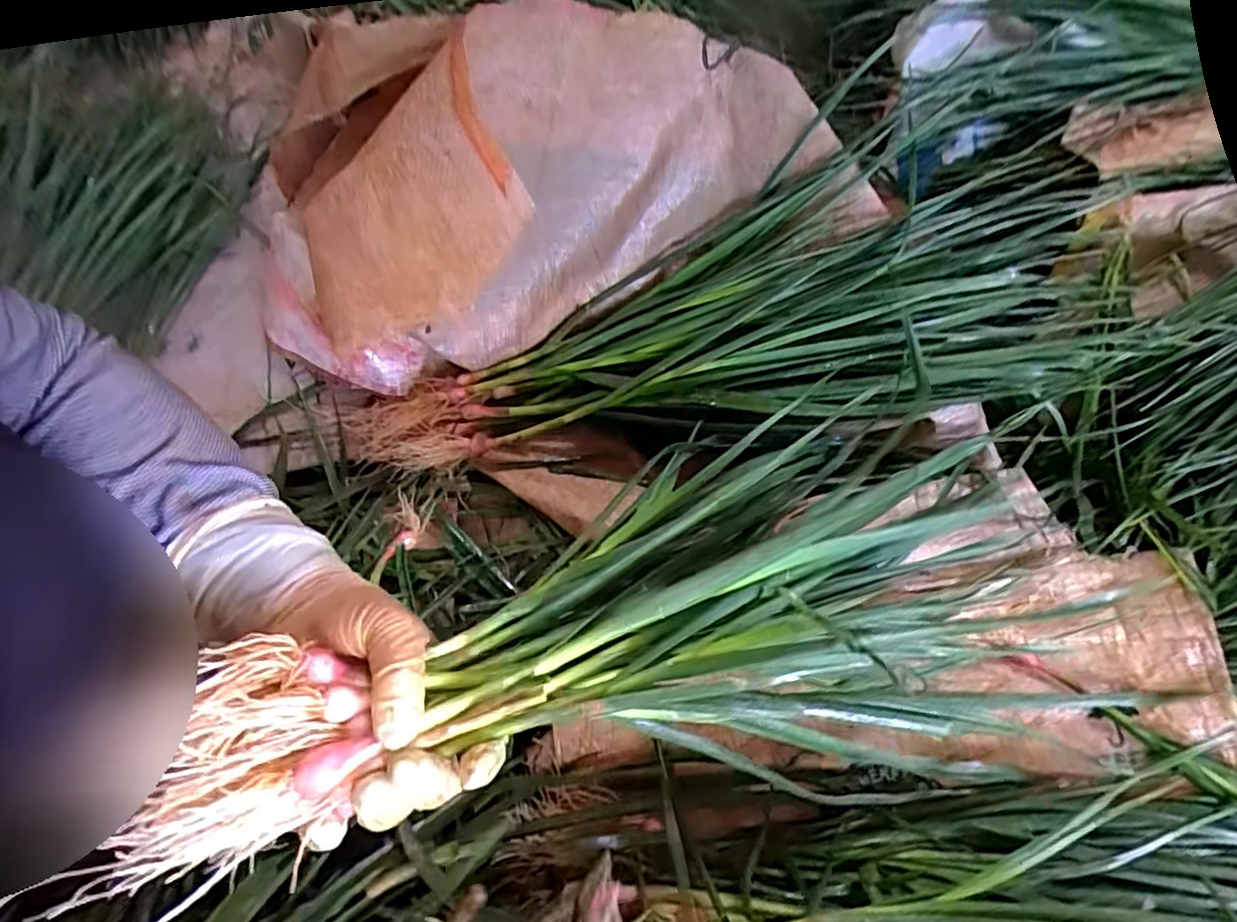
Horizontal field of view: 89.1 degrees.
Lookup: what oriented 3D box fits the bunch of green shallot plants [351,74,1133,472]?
[{"bbox_3d":[0.103,-0.108,0.571,0.712,0.113,0.230,-15,64,6],"label":"bunch of green shallot plants"}]

